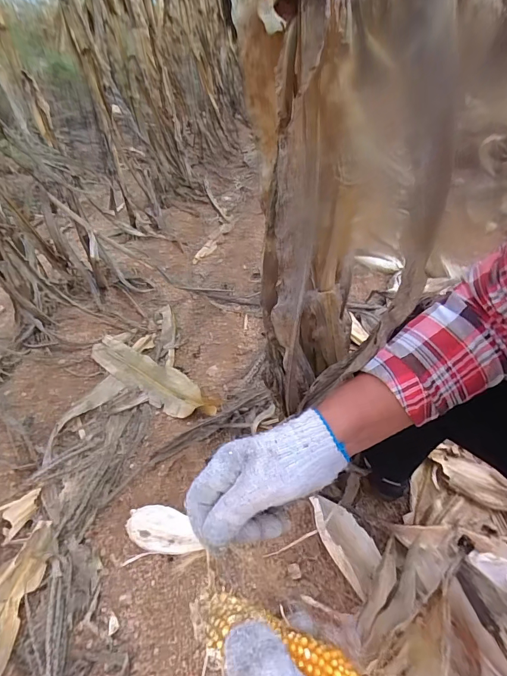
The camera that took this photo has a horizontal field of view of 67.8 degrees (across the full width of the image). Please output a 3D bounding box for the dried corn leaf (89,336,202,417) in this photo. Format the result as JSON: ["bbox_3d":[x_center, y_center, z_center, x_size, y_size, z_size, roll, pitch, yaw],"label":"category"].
[{"bbox_3d":[-0.279,0.096,1.022,0.442,0.062,0.118,25,48,32],"label":"dried corn leaf"}]

